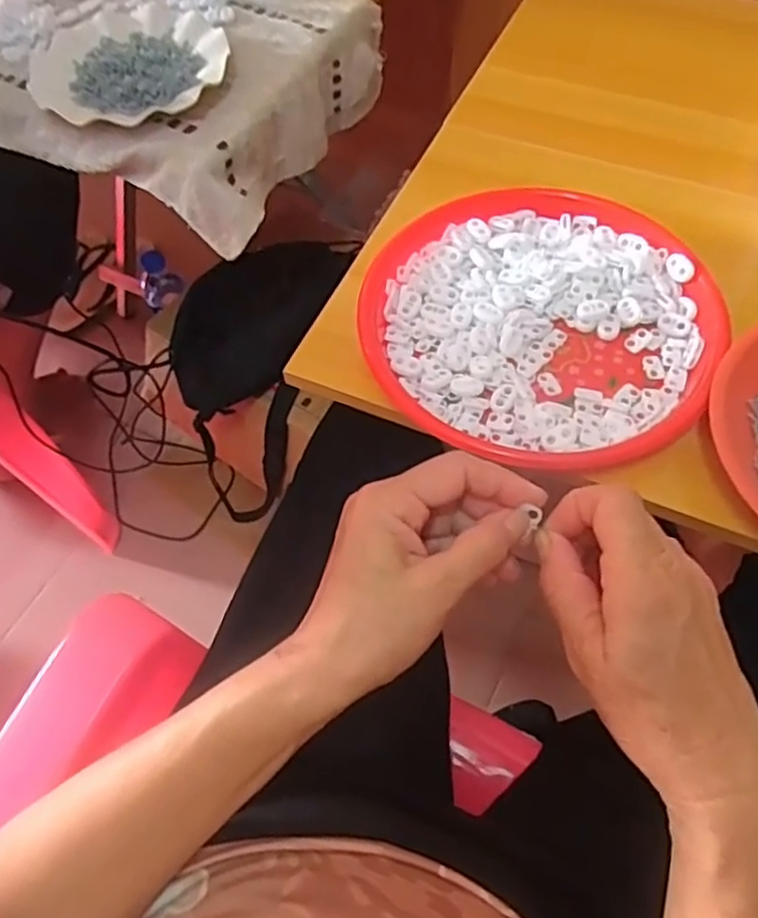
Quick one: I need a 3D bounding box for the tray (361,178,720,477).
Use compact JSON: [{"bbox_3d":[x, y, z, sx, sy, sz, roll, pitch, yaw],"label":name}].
[{"bbox_3d":[0.111,-0.101,0.493,0.234,0.025,0.219,-2,60,3],"label":"tray"}]

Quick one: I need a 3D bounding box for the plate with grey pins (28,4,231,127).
[{"bbox_3d":[-0.237,-0.374,0.664,0.182,0.019,0.182,-2,60,3],"label":"plate with grey pins"}]

